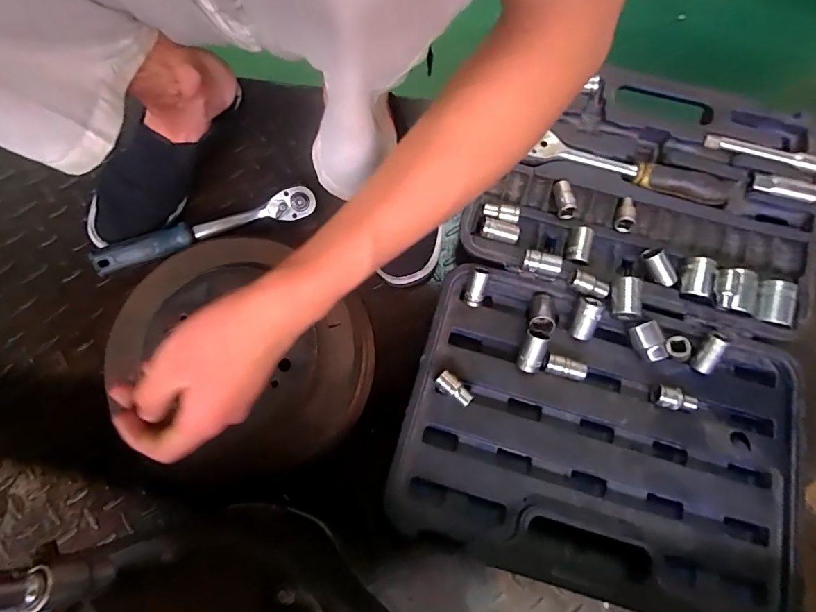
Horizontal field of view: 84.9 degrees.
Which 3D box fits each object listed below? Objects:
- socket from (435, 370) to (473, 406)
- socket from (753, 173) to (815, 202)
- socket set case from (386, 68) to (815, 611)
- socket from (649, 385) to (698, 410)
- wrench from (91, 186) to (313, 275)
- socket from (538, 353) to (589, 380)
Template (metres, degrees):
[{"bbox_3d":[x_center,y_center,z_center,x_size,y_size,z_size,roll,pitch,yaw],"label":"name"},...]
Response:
[{"bbox_3d":[0.046,0.082,0.443,0.038,0.020,0.017,39,80,8],"label":"socket"},{"bbox_3d":[0.422,-0.131,0.500,0.062,0.019,0.020,20,77,5],"label":"socket"},{"bbox_3d":[0.223,0.003,0.479,0.377,0.055,0.546,15,77,4],"label":"socket set case"},{"bbox_3d":[0.267,0.093,0.447,0.038,0.019,0.021,17,77,4],"label":"socket"},{"bbox_3d":[-0.224,-0.084,0.506,0.241,0.043,0.029,-21,77,-5],"label":"wrench"},{"bbox_3d":[0.156,0.061,0.450,0.045,0.018,0.017,14,77,3],"label":"socket"}]

